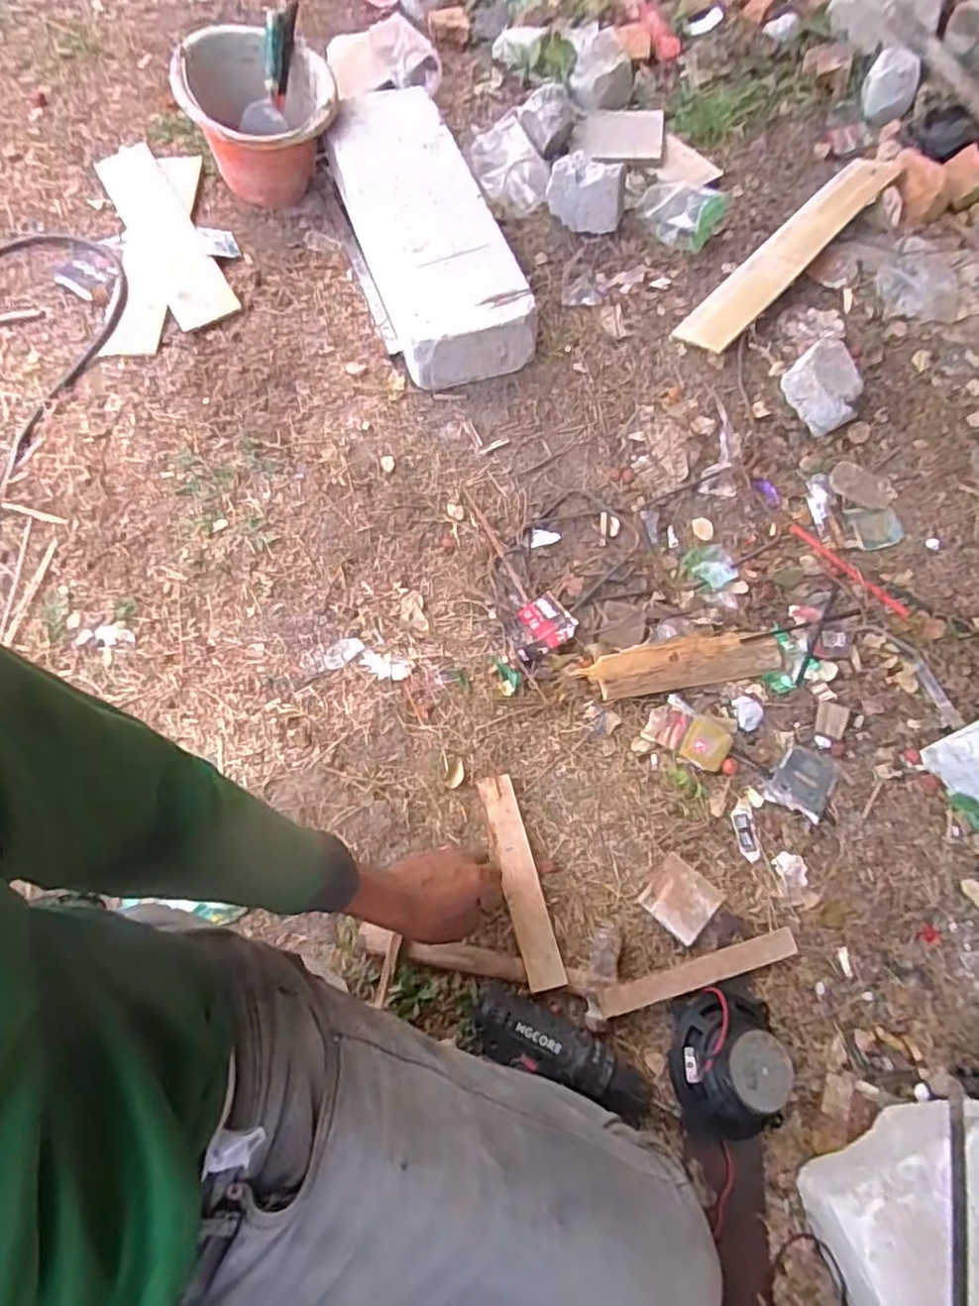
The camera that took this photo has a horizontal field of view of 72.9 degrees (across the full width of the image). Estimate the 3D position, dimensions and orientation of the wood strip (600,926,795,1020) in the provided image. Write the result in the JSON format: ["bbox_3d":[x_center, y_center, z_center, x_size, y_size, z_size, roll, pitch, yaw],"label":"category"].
[{"bbox_3d":[0.224,0.335,0.697,0.235,0.017,0.027,-9,70,-17],"label":"wood strip"}]

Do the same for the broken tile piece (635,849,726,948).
[{"bbox_3d":[0.214,0.274,0.740,0.072,0.006,0.074,41,62,19],"label":"broken tile piece"}]

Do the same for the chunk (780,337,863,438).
[{"bbox_3d":[0.505,-0.404,0.988,0.106,0.063,0.120,-36,73,-12],"label":"chunk"}]

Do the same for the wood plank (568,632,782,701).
[{"bbox_3d":[0.253,0.010,0.868,0.261,0.026,0.061,-10,68,-4],"label":"wood plank"}]

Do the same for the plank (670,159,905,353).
[{"bbox_3d":[0.494,-0.665,1.095,0.497,0.026,0.100,-46,54,-12],"label":"plank"}]

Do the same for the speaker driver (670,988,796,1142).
[{"bbox_3d":[0.239,0.406,0.648,0.113,0.083,0.131,4,68,1],"label":"speaker driver"}]

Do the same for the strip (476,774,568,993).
[{"bbox_3d":[0.031,0.241,0.727,0.039,0.015,0.231,-15,58,-4],"label":"strip"}]

